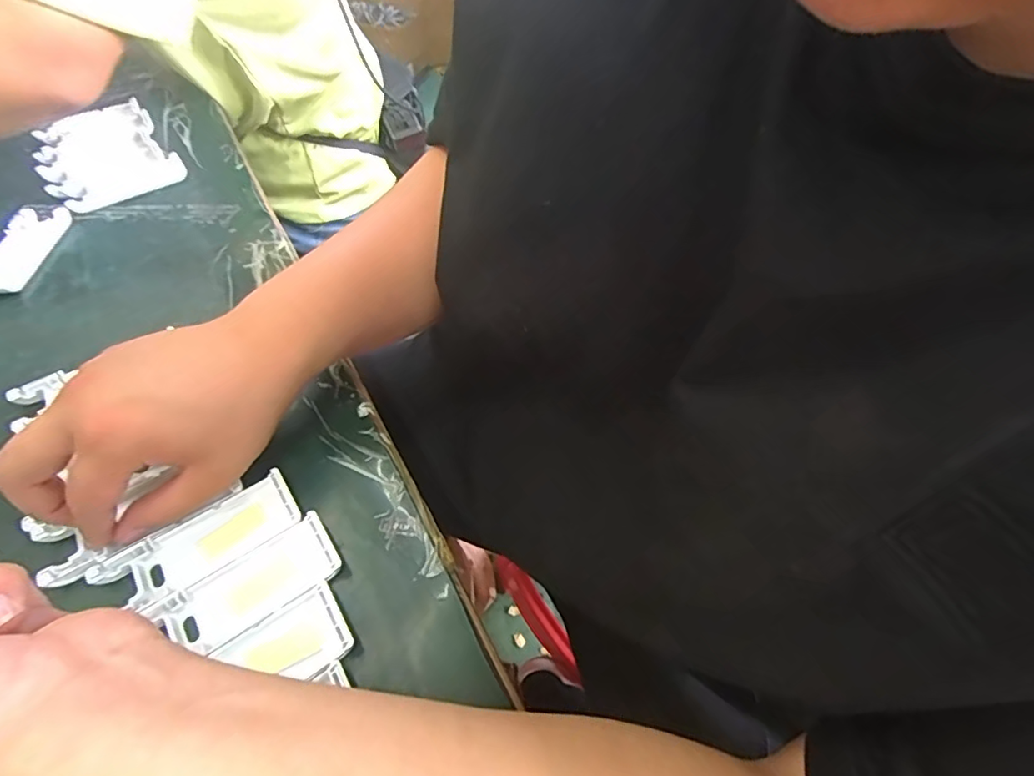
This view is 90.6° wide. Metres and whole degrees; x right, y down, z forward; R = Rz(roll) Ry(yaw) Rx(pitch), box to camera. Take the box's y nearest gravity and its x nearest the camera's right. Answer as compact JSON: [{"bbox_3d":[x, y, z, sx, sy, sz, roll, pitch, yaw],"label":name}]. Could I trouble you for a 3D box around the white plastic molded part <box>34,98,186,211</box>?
[{"bbox_3d":[-0.433,-0.248,0.537,0.114,0.021,0.190,-31,60,-23],"label":"white plastic molded part"}]

